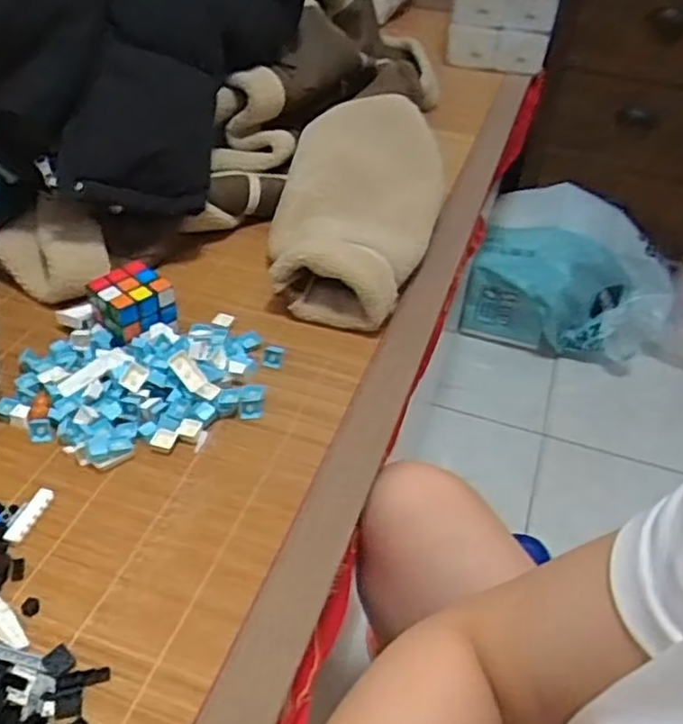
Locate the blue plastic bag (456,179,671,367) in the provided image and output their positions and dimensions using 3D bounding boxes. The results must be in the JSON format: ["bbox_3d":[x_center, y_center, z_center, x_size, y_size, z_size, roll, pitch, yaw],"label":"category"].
[{"bbox_3d":[0.476,-0.177,1.417,0.384,0.199,0.341,21,45,18],"label":"blue plastic bag"}]

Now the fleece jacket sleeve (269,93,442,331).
[{"bbox_3d":[0.023,-0.198,0.831,0.171,0.097,0.394,11,42,8],"label":"fleece jacket sleeve"}]

